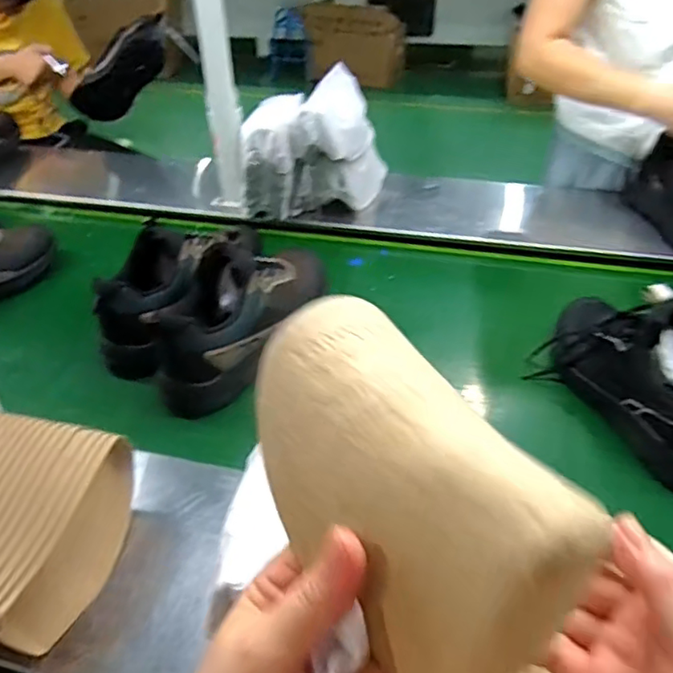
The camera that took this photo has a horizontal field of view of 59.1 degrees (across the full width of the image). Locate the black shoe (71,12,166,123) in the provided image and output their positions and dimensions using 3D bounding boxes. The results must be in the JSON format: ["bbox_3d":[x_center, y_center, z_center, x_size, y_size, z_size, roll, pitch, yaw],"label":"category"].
[{"bbox_3d":[-0.534,-0.663,1.494,0.308,0.120,0.145,-40,31,24],"label":"black shoe"}]

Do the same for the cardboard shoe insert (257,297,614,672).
[{"bbox_3d":[0.022,0.053,0.240,0.080,0.067,0.158,-18,41,-19],"label":"cardboard shoe insert"}]

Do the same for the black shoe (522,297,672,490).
[{"bbox_3d":[0.363,0.035,0.697,0.120,0.165,0.284,-19,41,-20],"label":"black shoe"}]

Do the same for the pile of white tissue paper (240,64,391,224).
[{"bbox_3d":[-0.041,-0.337,1.070,0.194,0.208,0.290,14,41,19],"label":"pile of white tissue paper"}]

